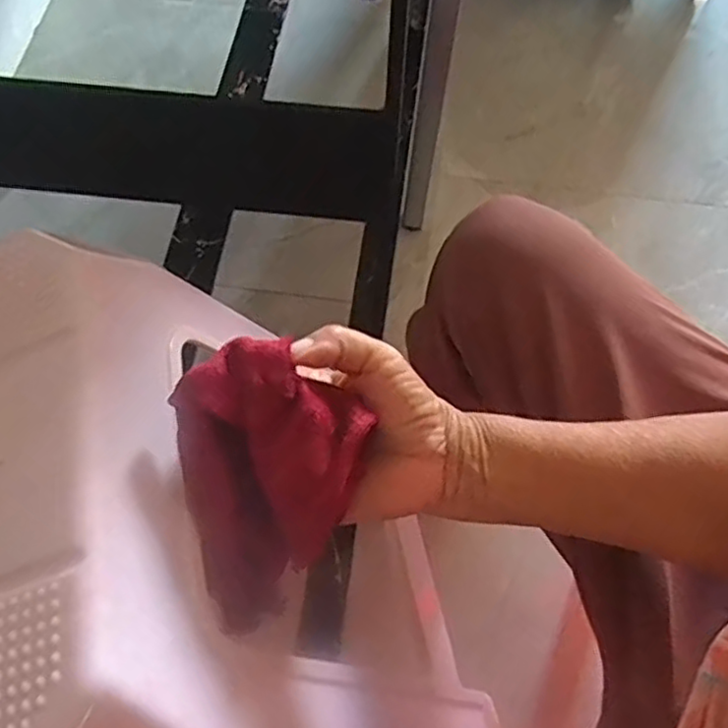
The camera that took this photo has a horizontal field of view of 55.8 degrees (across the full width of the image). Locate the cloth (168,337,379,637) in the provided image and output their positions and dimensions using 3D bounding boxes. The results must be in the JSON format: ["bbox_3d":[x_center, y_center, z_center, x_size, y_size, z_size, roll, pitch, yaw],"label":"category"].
[{"bbox_3d":[-0.057,0.061,0.330,0.088,0.023,0.134,26,105,-2],"label":"cloth"}]

